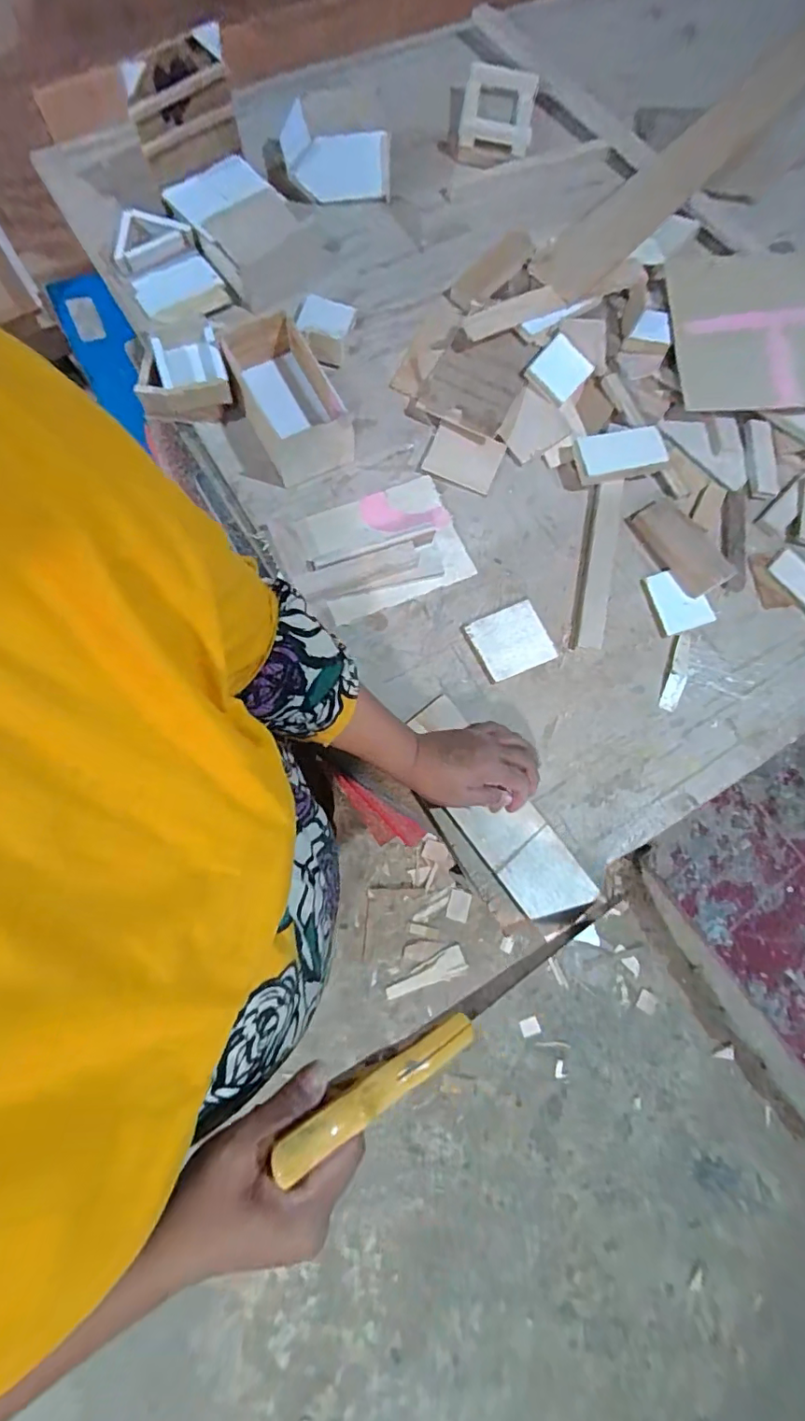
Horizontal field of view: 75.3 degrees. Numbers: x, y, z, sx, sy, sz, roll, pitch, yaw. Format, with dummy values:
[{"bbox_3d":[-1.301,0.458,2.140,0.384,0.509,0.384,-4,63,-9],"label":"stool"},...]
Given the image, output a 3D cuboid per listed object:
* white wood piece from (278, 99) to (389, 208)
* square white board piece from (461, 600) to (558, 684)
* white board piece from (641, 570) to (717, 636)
[{"bbox_3d":[-0.088,-0.718,0.674,0.132,0.065,0.094,-10,79,-6],"label":"white wood piece"},{"bbox_3d":[0.119,-0.077,0.576,0.083,0.010,0.073,-22,78,-9],"label":"square white board piece"},{"bbox_3d":[0.319,-0.128,0.607,0.065,0.007,0.075,-18,78,-8],"label":"white board piece"}]

